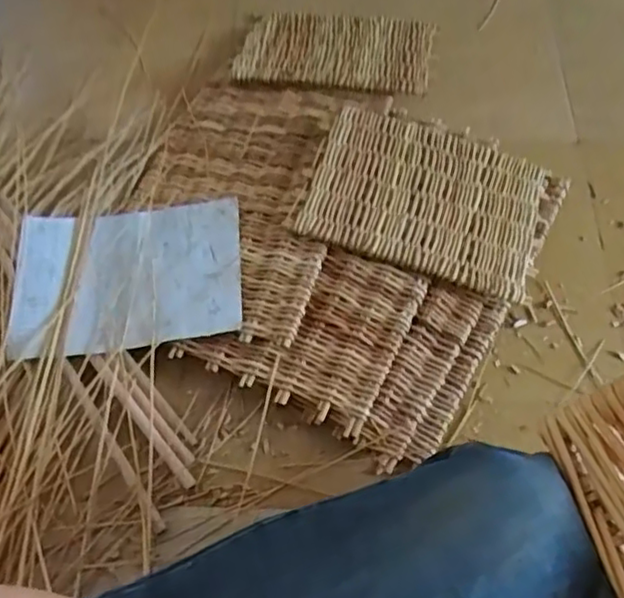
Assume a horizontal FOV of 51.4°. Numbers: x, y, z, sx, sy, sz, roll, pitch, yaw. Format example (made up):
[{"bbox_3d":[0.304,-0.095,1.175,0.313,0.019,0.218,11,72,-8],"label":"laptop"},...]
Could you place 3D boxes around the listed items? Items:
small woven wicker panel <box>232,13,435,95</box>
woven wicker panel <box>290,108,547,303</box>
[{"bbox_3d":[0.040,-0.427,1.120,0.325,0.030,0.227,8,53,12],"label":"small woven wicker panel"},{"bbox_3d":[0.163,-0.149,0.928,0.327,0.015,0.245,19,65,3],"label":"woven wicker panel"}]

